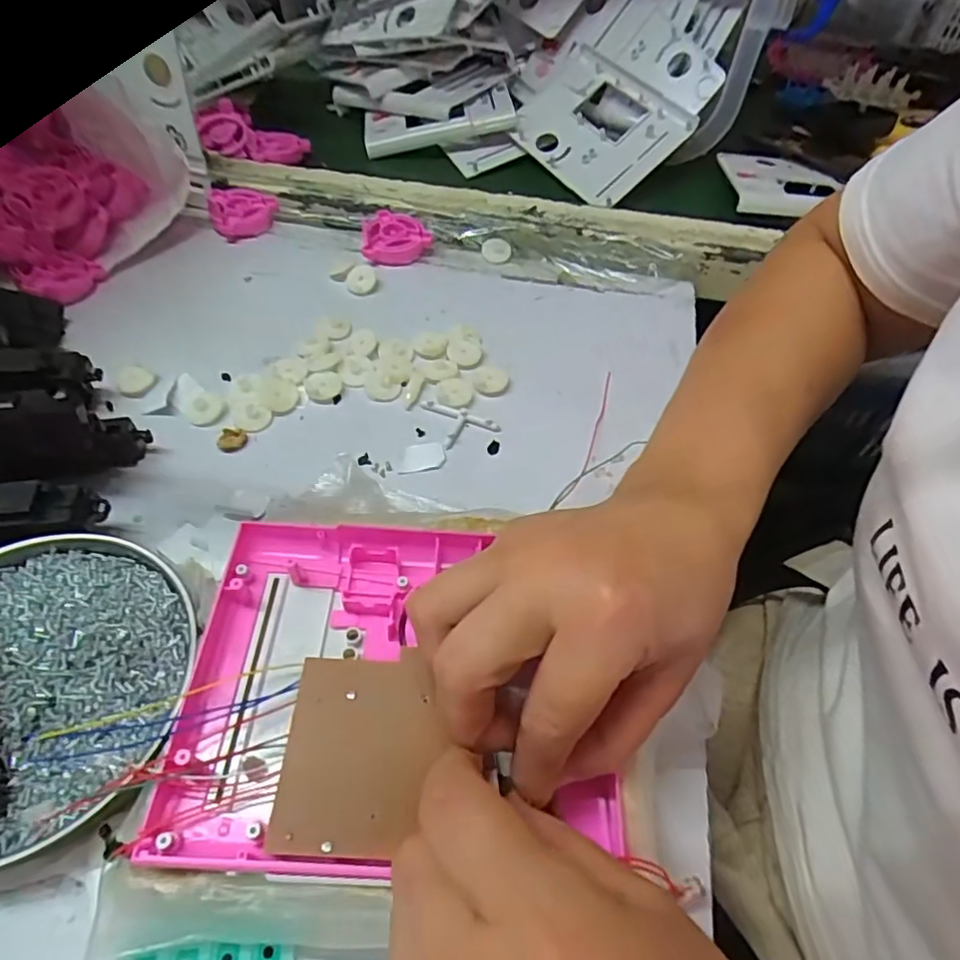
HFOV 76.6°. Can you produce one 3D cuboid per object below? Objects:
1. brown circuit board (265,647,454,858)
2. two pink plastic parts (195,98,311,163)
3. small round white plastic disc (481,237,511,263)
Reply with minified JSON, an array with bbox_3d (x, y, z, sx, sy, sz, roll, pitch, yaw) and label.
[{"bbox_3d":[-0.043,0.098,0.224,0.056,0.004,0.068,3,52,-1],"label":"brown circuit board"},{"bbox_3d":[-0.219,-0.321,0.562,0.119,0.021,0.054,28,56,17],"label":"two pink plastic parts"},{"bbox_3d":[0.014,-0.186,0.491,0.023,0.007,0.024,2,52,-2],"label":"small round white plastic disc"}]

